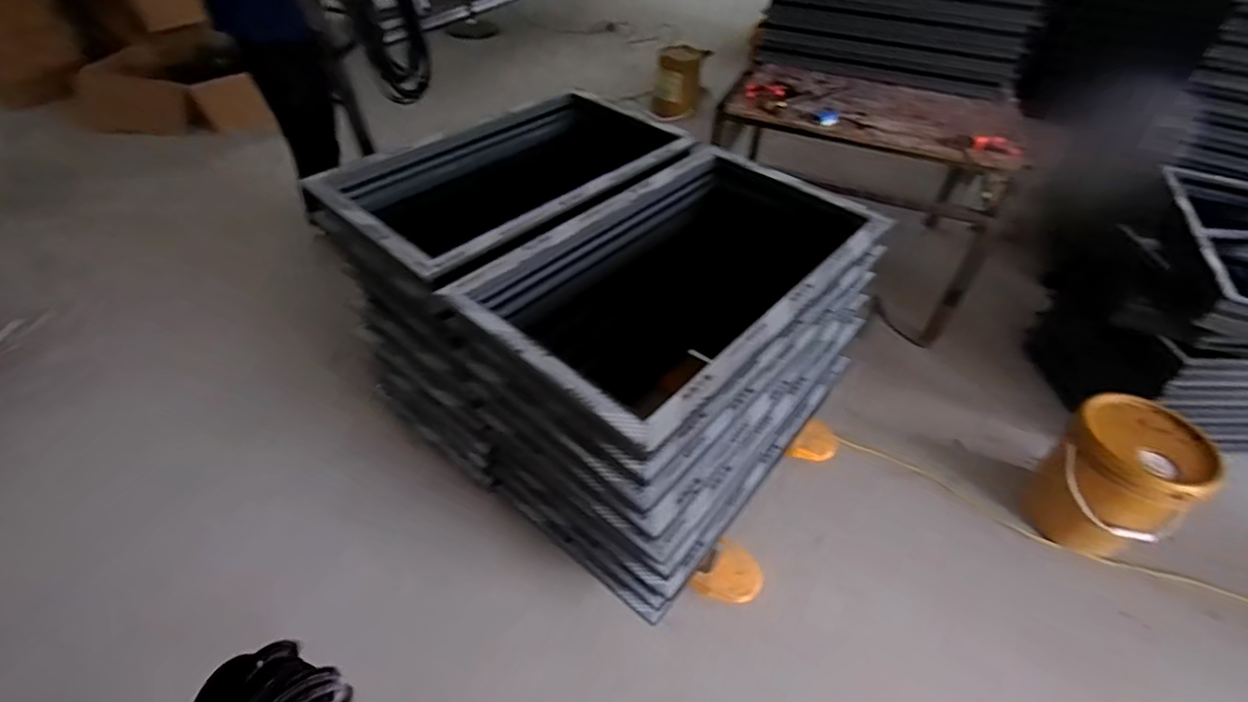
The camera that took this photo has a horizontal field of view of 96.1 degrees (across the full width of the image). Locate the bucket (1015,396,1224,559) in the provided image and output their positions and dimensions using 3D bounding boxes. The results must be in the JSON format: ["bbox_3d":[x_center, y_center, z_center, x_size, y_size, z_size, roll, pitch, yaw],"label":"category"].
[{"bbox_3d":[1.287,0.337,1.470,0.311,0.362,0.291,1,45,-1],"label":"bucket"}]

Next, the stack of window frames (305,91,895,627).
[{"bbox_3d":[-0.023,-0.118,1.535,1.117,0.637,1.019,29,51,24],"label":"stack of window frames"}]

